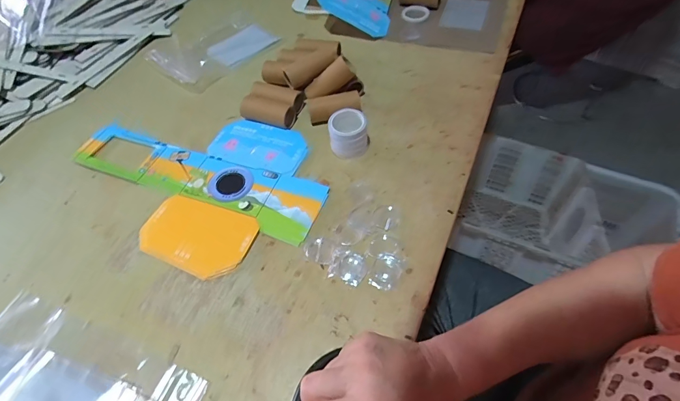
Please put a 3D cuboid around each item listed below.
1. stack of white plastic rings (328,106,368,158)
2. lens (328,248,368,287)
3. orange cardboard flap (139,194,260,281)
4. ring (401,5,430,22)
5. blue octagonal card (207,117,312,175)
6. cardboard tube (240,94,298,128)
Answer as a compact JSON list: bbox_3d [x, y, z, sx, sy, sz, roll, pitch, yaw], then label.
[{"bbox_3d":[0.011,-0.084,0.474,0.047,0.050,0.041,-3,56,1],"label":"stack of white plastic rings"},{"bbox_3d":[0.010,0.070,0.391,0.036,0.005,0.033,24,61,18],"label":"lens"},{"bbox_3d":[-0.164,0.039,0.425,0.126,0.005,0.082,18,59,14],"label":"orange cardboard flap"},{"bbox_3d":[0.133,-0.337,0.666,0.051,0.007,0.051,-2,56,2],"label":"ring"},{"bbox_3d":[-0.109,-0.076,0.503,0.131,0.006,0.078,13,58,12],"label":"blue octagonal card"},{"bbox_3d":[-0.103,-0.125,0.517,0.074,0.026,0.029,13,58,12],"label":"cardboard tube"}]

